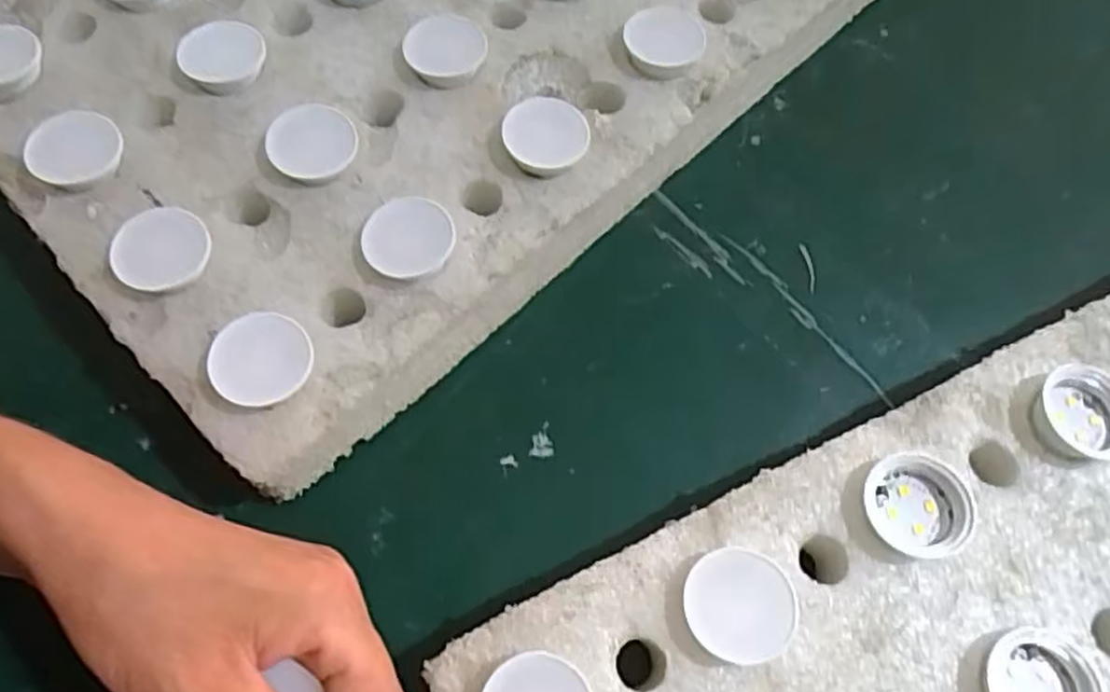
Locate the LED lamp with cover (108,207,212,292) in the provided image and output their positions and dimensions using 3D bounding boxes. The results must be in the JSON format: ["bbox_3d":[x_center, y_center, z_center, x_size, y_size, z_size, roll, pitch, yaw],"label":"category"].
[{"bbox_3d":[-0.148,-0.037,0.278,0.034,0.007,0.034,0,68,0],"label":"LED lamp with cover"}]

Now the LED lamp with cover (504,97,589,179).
[{"bbox_3d":[-0.004,-0.085,0.299,0.034,0.008,0.034,28,71,10],"label":"LED lamp with cover"}]

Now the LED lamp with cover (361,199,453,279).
[{"bbox_3d":[-0.055,-0.042,0.280,0.034,0.009,0.033,0,68,0],"label":"LED lamp with cover"}]

